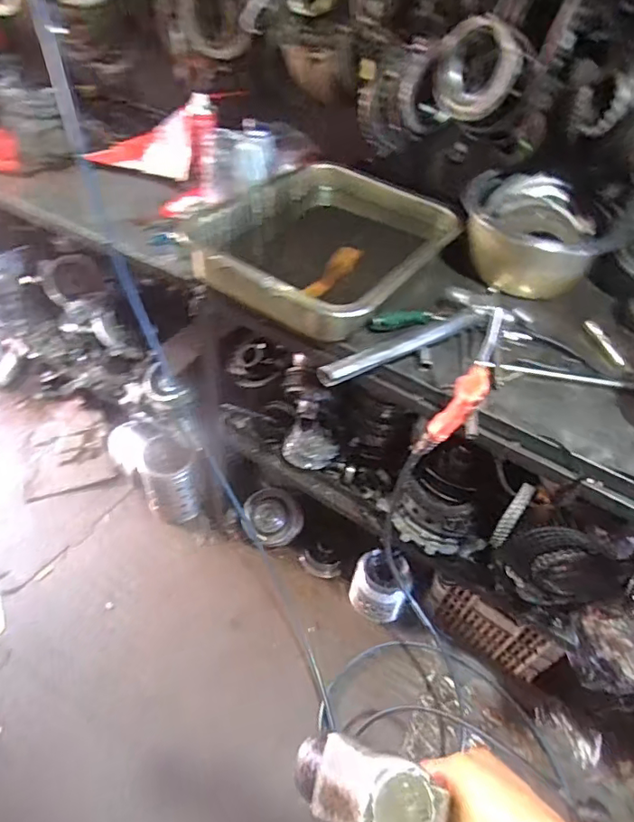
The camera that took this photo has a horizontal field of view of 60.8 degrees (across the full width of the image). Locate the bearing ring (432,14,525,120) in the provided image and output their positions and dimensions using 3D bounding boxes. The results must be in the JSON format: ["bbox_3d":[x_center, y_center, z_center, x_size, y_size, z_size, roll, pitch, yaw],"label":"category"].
[{"bbox_3d":[0.279,-0.605,0.963,0.146,0.141,0.048,23,50,15],"label":"bearing ring"}]

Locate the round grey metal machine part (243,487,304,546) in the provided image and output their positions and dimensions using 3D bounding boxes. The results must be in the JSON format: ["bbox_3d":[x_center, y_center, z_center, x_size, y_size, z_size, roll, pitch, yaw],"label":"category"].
[{"bbox_3d":[-0.126,0.313,1.540,0.161,0.115,0.141,-9,50,-13],"label":"round grey metal machine part"}]

